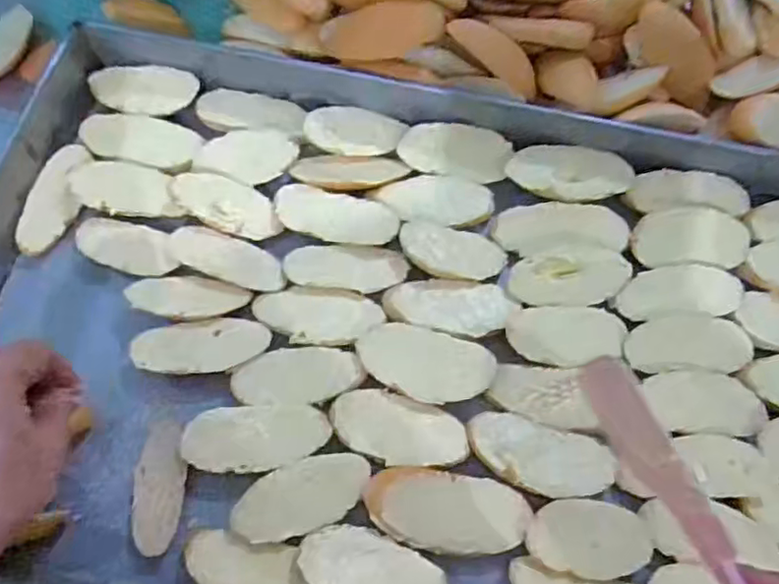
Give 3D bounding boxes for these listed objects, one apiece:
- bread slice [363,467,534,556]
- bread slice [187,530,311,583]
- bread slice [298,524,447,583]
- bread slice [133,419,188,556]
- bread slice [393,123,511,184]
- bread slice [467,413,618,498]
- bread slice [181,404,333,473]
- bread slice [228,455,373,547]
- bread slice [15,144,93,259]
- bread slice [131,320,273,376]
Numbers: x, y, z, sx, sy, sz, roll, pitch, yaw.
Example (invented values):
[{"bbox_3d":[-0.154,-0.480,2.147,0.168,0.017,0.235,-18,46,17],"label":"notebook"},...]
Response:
[{"bbox_3d":[0.034,0.130,0.358,0.096,0.012,0.044,10,69,1],"label":"bread slice"},{"bbox_3d":[-0.079,0.161,0.345,0.075,0.006,0.040,12,69,2],"label":"bread slice"},{"bbox_3d":[-0.011,0.162,0.347,0.082,0.006,0.042,24,70,6],"label":"bread slice"},{"bbox_3d":[-0.138,0.116,0.365,0.032,0.007,0.075,2,69,-2],"label":"bread slice"},{"bbox_3d":[0.049,-0.104,0.451,0.080,0.008,0.040,12,69,2],"label":"bread slice"},{"bbox_3d":[0.092,0.102,0.375,0.087,0.010,0.040,16,69,3],"label":"bread slice"},{"bbox_3d":[-0.081,0.089,0.371,0.086,0.011,0.039,-2,69,-4],"label":"bread slice"},{"bbox_3d":[-0.052,0.121,0.361,0.081,0.008,0.039,-17,71,-9],"label":"bread slice"},{"bbox_3d":[-0.233,-0.068,0.425,0.034,0.012,0.085,14,69,2],"label":"bread slice"},{"bbox_3d":[-0.121,0.035,0.391,0.083,0.011,0.034,-9,70,-6],"label":"bread slice"}]

